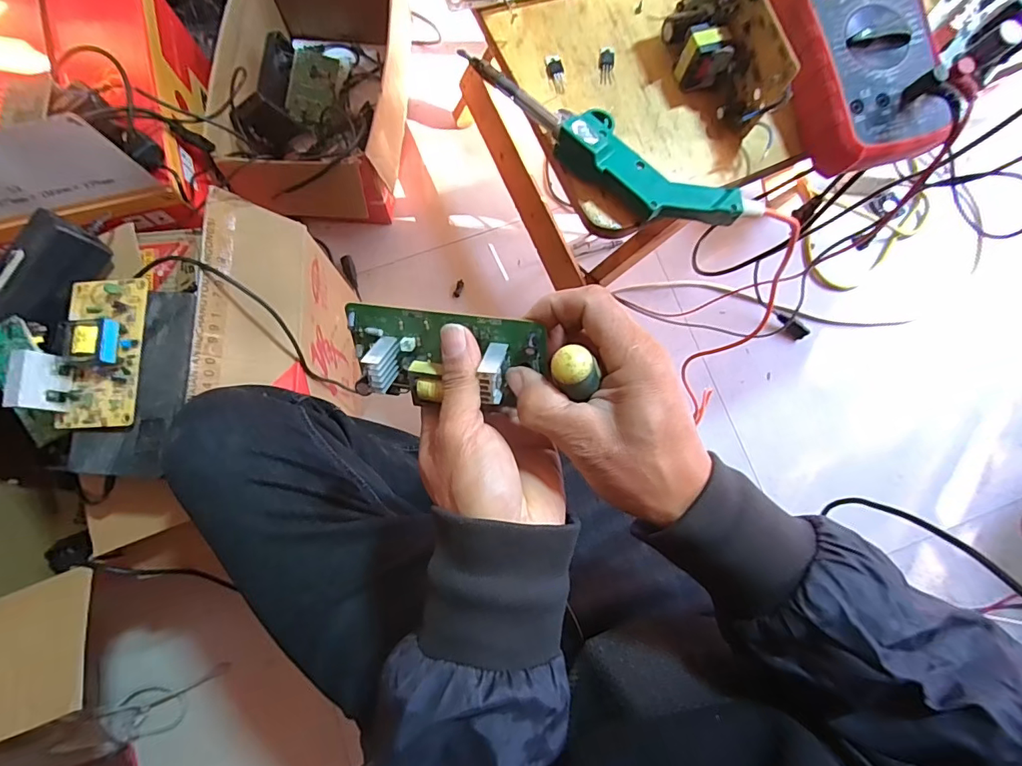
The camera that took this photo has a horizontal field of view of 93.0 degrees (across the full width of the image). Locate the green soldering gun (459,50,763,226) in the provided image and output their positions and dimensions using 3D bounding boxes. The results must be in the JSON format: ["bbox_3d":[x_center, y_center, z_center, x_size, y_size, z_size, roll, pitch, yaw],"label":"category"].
[{"bbox_3d":[0.063,-0.158,0.330,0.219,0.027,0.052,29,81,4],"label":"green soldering gun"}]

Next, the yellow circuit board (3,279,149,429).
[{"bbox_3d":[-0.422,-0.034,0.473,0.098,0.048,0.153,-1,80,-1],"label":"yellow circuit board"}]

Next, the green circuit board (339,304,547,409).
[{"bbox_3d":[-0.043,-0.017,0.295,0.124,0.026,0.055,2,79,14],"label":"green circuit board"}]

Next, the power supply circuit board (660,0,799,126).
[{"bbox_3d":[0.139,-0.233,0.326,0.036,0.057,0.112,-17,80,-4],"label":"power supply circuit board"}]

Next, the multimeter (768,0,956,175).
[{"bbox_3d":[0.228,-0.235,0.329,0.092,0.046,0.180,-17,80,-4],"label":"multimeter"}]

